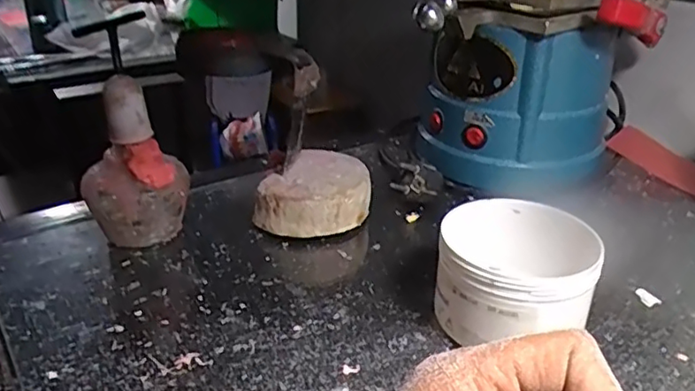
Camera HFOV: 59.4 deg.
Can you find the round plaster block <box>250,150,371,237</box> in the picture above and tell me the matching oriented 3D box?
[{"bbox_3d":[-0.026,-0.001,0.486,0.087,0.043,0.083,1,27,0],"label":"round plaster block"}]

